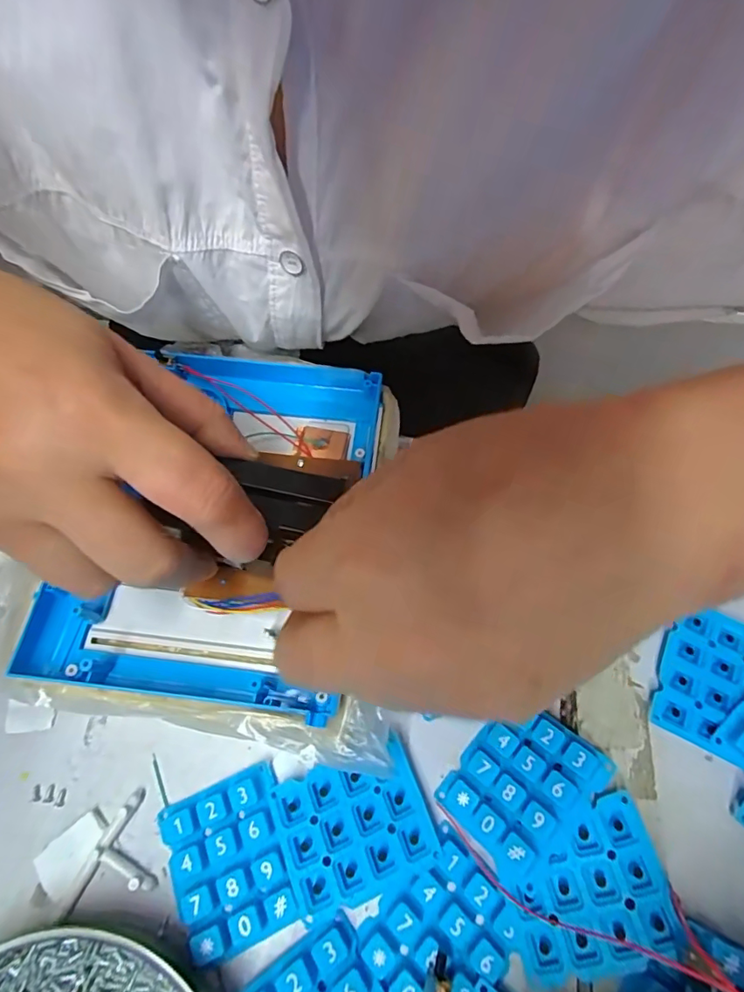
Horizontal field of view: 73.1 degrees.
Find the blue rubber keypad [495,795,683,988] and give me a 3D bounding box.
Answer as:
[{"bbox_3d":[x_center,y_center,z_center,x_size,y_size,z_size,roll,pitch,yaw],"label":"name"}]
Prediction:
[{"bbox_3d":[0.079,0.147,0.190,0.057,0.007,0.051,-17,60,7],"label":"blue rubber keypad"}]

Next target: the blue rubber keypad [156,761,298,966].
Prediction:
[{"bbox_3d":[-0.059,0.148,0.204,0.048,0.010,0.057,-22,66,-9],"label":"blue rubber keypad"}]

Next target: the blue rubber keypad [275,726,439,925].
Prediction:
[{"bbox_3d":[-0.007,0.135,0.207,0.058,0.004,0.048,-20,66,-8],"label":"blue rubber keypad"}]

